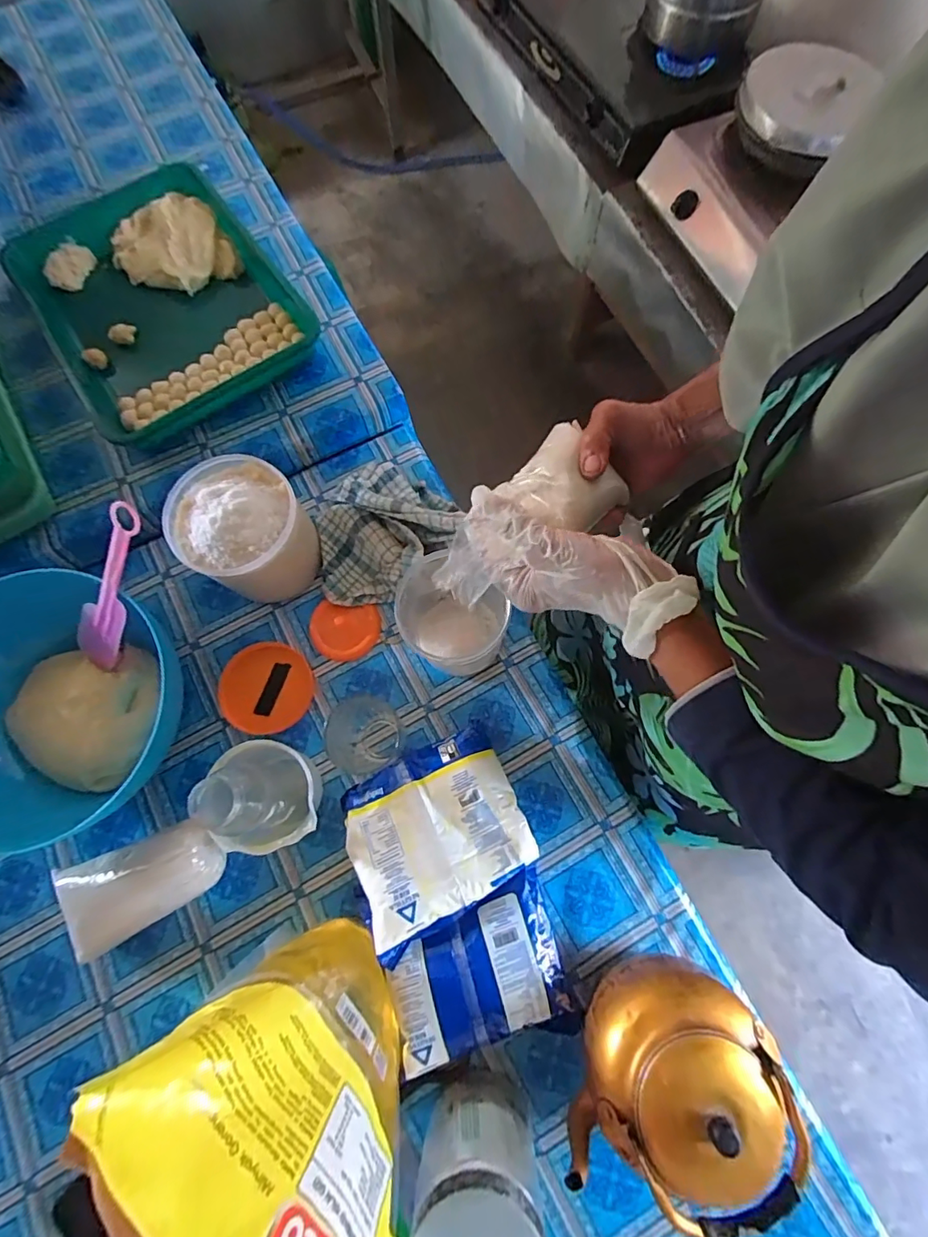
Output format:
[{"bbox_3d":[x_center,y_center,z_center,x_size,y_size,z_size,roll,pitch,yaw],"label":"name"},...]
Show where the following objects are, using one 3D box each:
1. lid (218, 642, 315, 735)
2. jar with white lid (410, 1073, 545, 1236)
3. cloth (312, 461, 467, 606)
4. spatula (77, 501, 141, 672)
[{"bbox_3d":[-0.217,0.076,0.553,0.093,0.018,0.095,0,74,0],"label":"lid"},{"bbox_3d":[0.009,0.431,0.377,0.086,0.125,0.083,0,74,0],"label":"jar with white lid"},{"bbox_3d":[-0.088,-0.109,0.567,0.168,0.066,0.173,-13,75,-4],"label":"cloth"},{"bbox_3d":[-0.335,-0.028,0.472,0.045,0.015,0.190,39,119,10],"label":"spatula"}]

